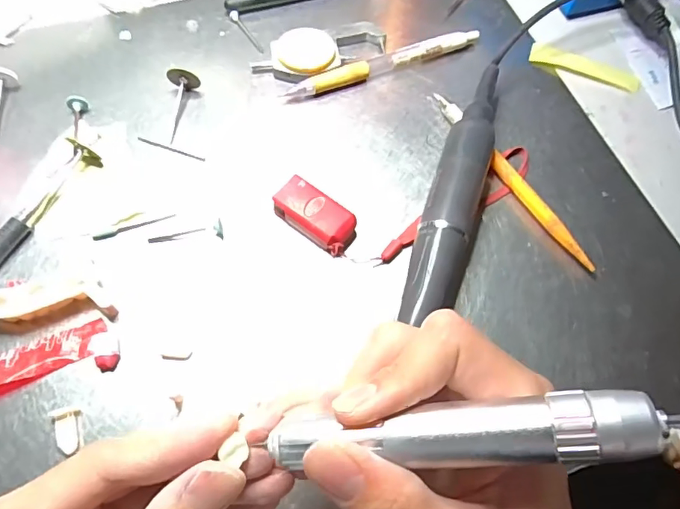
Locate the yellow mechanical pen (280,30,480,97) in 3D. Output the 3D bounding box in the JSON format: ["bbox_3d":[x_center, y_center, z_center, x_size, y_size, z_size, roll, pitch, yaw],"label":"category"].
[{"bbox_3d":[0.030,-0.125,0.321,0.138,0.013,0.012,-23,69,-13],"label":"yellow mechanical pen"}]

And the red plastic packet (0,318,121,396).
[{"bbox_3d":[-0.139,0.049,0.229,0.066,0.010,0.025,-13,67,-9],"label":"red plastic packet"}]

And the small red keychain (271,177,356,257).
[{"bbox_3d":[-0.014,-0.019,0.264,0.044,0.019,0.025,35,68,12],"label":"small red keychain"}]

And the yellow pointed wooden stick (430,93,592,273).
[{"bbox_3d":[0.098,-0.047,0.288,0.008,0.009,0.140,-29,70,-15],"label":"yellow pointed wooden stick"}]

